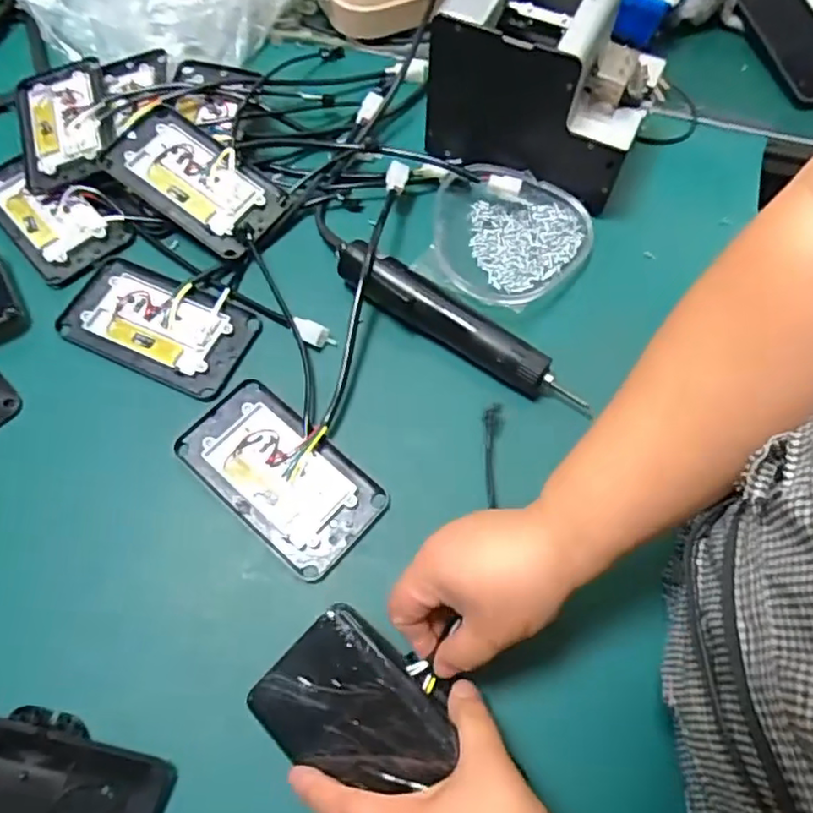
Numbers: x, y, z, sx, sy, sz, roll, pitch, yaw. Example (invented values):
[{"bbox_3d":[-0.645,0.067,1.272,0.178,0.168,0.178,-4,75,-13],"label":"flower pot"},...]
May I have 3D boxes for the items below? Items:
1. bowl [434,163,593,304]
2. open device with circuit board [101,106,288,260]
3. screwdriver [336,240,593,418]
[{"bbox_3d":[0.093,-0.148,0.567,0.133,0.031,0.146,0,65,0],"label":"bowl"},{"bbox_3d":[-0.190,-0.205,0.578,0.158,0.030,0.085,35,70,15],"label":"open device with circuit board"},{"bbox_3d":[0.042,-0.062,0.523,0.233,0.033,0.034,35,70,15],"label":"screwdriver"}]

